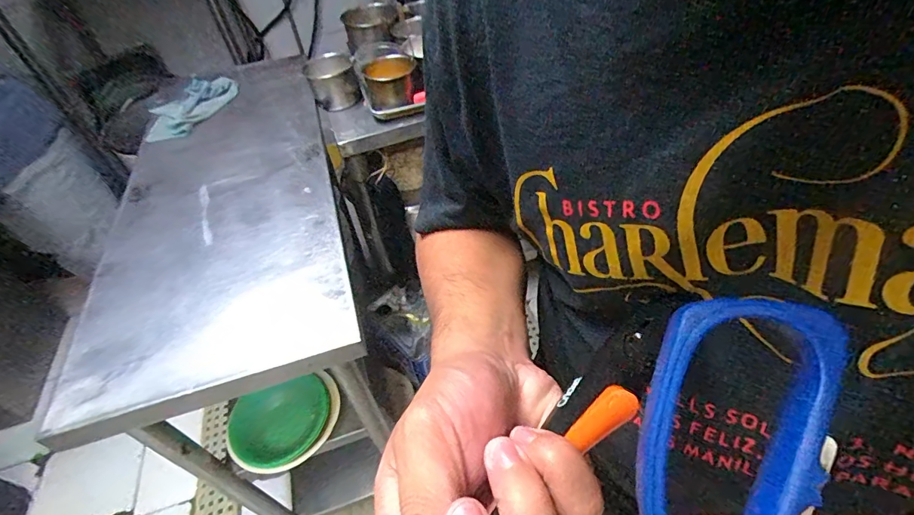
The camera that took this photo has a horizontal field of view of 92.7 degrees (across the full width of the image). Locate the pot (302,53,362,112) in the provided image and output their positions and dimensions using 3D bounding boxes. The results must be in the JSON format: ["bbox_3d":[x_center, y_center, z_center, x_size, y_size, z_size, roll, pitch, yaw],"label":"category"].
[{"bbox_3d":[-0.286,-0.402,1.011,0.108,0.092,0.100,-4,47,4],"label":"pot"}]

